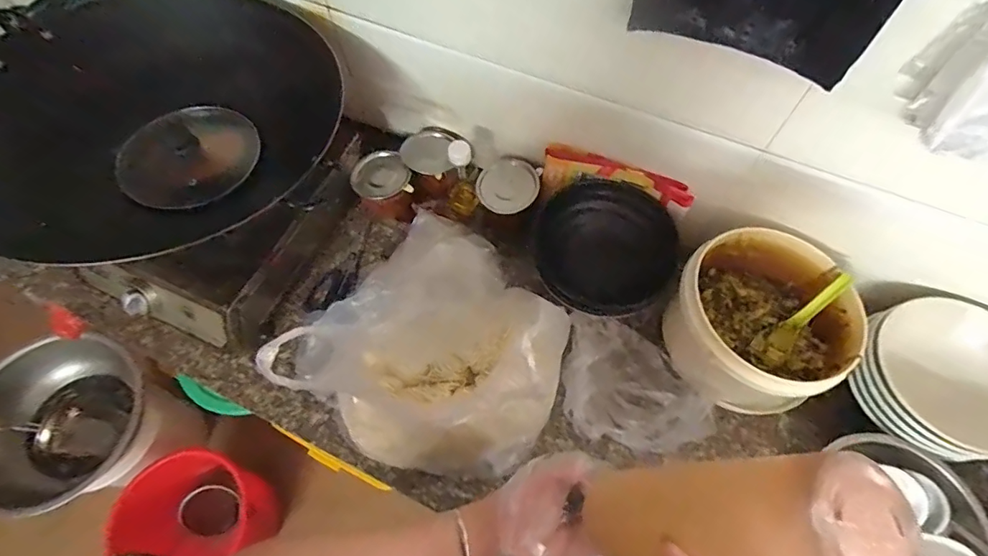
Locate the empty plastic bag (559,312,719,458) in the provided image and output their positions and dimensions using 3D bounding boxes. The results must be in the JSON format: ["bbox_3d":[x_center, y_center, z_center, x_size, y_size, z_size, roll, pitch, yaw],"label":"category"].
[{"bbox_3d":[0.166,0.148,0.648,0.147,0.050,0.207,-34,69,-6],"label":"empty plastic bag"}]

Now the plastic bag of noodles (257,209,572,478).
[{"bbox_3d":[-0.068,0.088,0.611,0.304,0.117,0.291,36,70,16],"label":"plastic bag of noodles"}]

